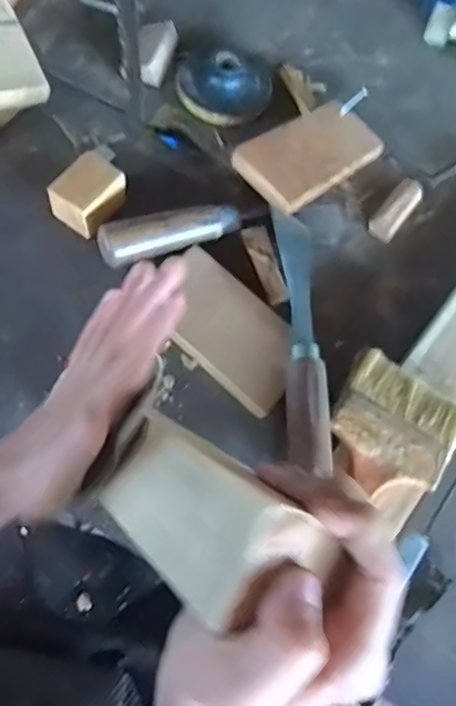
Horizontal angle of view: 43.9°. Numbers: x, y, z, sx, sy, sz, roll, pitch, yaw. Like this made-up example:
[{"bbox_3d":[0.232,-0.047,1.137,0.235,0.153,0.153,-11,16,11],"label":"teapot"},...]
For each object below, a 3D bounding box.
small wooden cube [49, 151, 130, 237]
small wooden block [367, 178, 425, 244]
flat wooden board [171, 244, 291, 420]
[{"bbox_3d":[-0.116,-0.130,0.467,0.042,0.034,0.059,36,68,6],"label":"small wooden cube"},{"bbox_3d":[0.155,-0.133,0.521,0.024,0.018,0.070,38,68,7],"label":"small wooden block"},{"bbox_3d":[-0.001,-0.018,0.442,0.129,0.010,0.069,42,94,15],"label":"flat wooden board"}]

